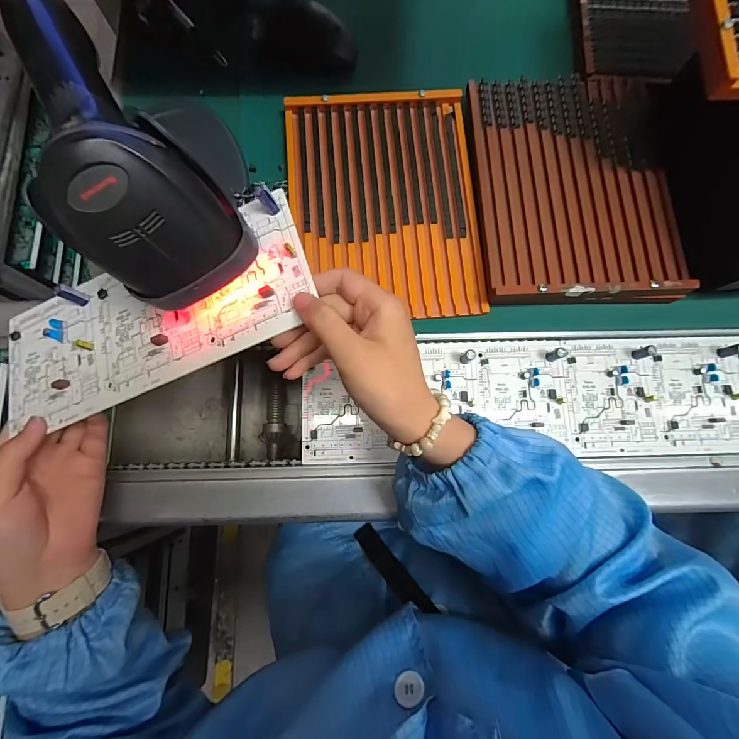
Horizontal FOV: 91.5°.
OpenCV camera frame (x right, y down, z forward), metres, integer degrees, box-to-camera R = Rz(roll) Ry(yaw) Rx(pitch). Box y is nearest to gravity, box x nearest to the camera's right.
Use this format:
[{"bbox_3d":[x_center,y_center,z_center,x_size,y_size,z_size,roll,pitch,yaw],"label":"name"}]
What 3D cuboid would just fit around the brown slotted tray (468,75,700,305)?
[{"bbox_3d":[0.198,-0.180,0.349,0.184,0.017,0.237,-2,77,-1],"label":"brown slotted tray"}]

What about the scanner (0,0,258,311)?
[{"bbox_3d":[-0.134,-0.123,0.172,0.075,0.071,0.180,-30,96,-7],"label":"scanner"}]

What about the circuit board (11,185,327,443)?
[{"bbox_3d":[-0.163,-0.038,0.264,0.249,0.017,0.107,-19,78,8],"label":"circuit board"}]

